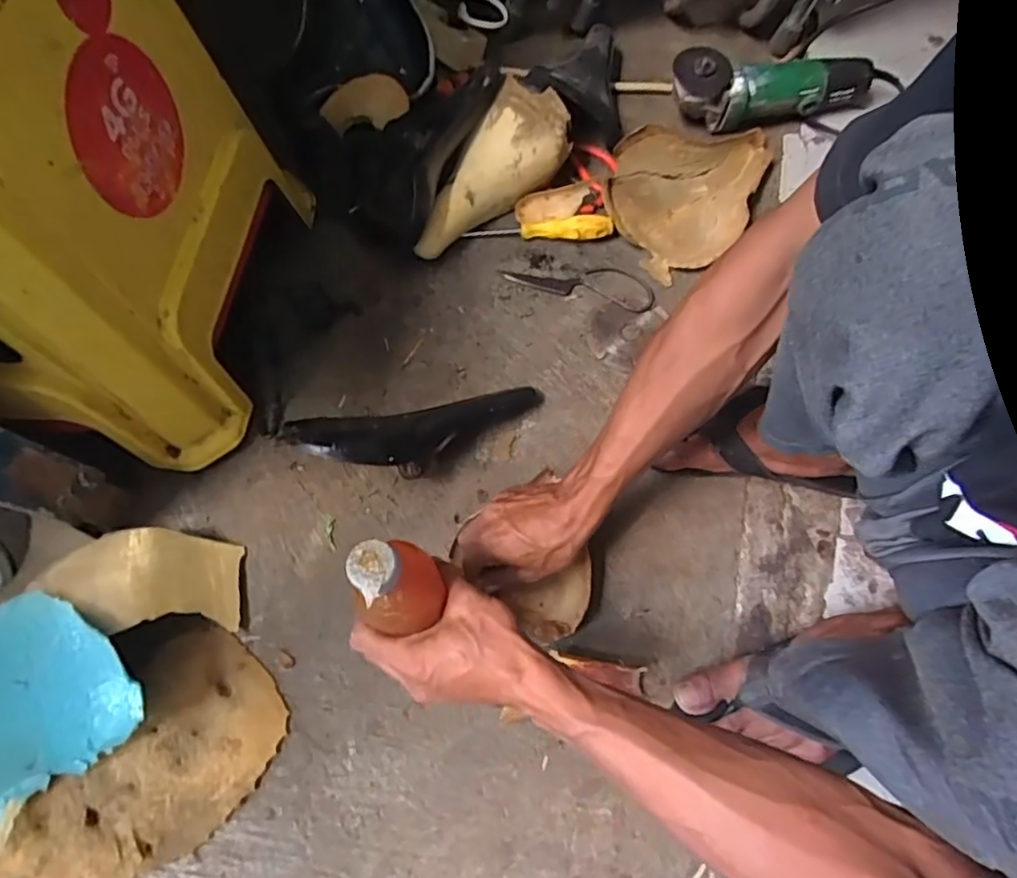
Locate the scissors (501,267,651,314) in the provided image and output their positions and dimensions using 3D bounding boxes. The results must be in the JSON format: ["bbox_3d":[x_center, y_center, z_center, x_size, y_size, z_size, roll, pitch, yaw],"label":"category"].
[{"bbox_3d":[0.083,-0.187,0.728,0.178,0.004,0.053,13,70,2],"label":"scissors"}]

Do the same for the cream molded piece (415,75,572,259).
[{"bbox_3d":[-0.024,-0.301,0.722,0.093,0.058,0.228,40,89,12],"label":"cream molded piece"}]

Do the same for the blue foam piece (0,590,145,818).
[{"bbox_3d":[-0.402,0.217,0.504,0.199,0.029,0.151,-27,99,3],"label":"blue foam piece"}]

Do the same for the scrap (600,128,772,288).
[{"bbox_3d":[0.215,-0.314,0.757,0.168,0.053,0.249,26,71,7],"label":"scrap"}]

